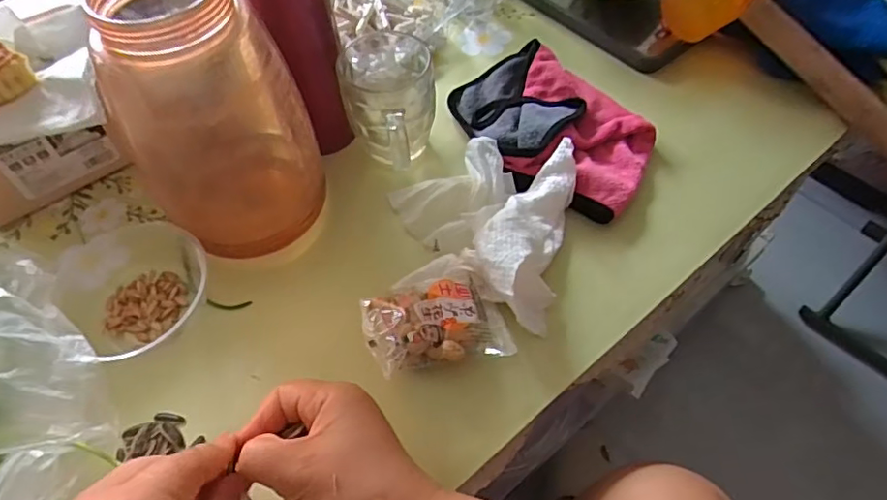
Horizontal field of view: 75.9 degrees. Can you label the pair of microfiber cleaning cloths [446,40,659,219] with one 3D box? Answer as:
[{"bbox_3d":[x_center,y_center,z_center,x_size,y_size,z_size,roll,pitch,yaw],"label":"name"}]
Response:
[{"bbox_3d":[0.095,-0.110,0.502,0.123,0.028,0.200,-33,61,-19],"label":"pair of microfiber cleaning cloths"}]

